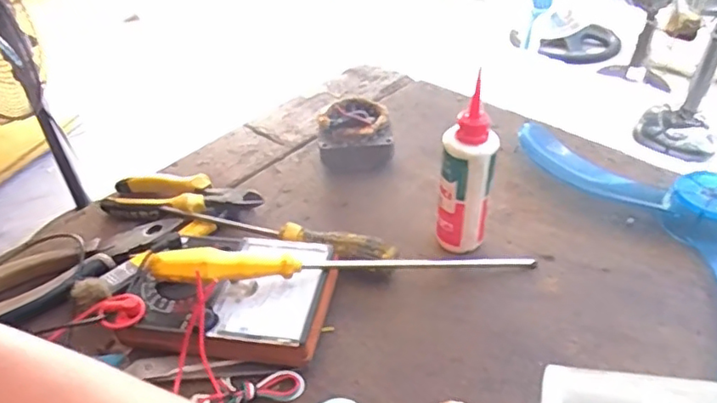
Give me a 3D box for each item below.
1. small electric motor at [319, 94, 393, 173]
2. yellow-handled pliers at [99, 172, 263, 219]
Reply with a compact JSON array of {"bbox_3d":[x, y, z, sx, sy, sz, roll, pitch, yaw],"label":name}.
[{"bbox_3d":[-0.006,-0.071,0.615,0.076,0.060,0.074,-7,39,-4],"label":"small electric motor"},{"bbox_3d":[-0.173,-0.003,0.565,0.160,0.028,0.056,10,41,15],"label":"yellow-handled pliers"}]

